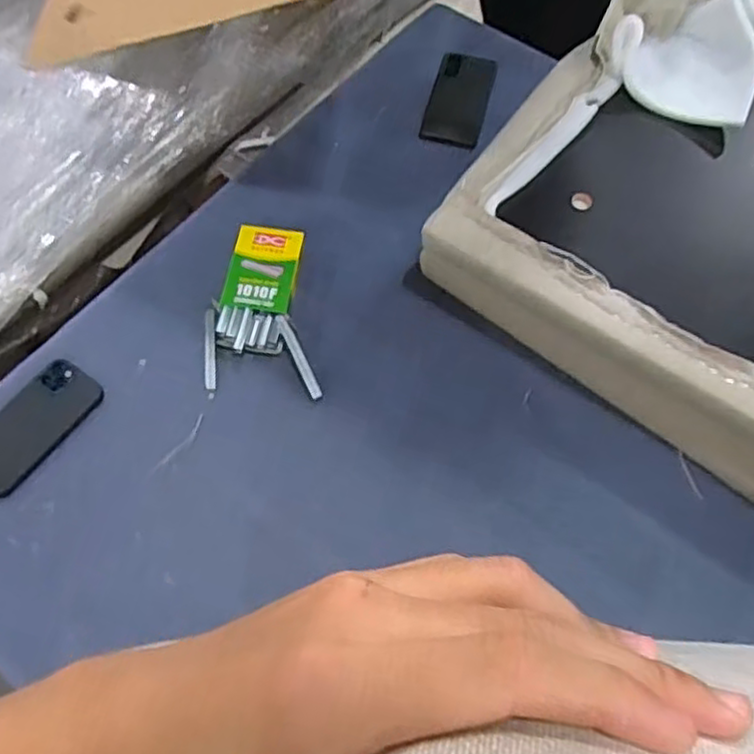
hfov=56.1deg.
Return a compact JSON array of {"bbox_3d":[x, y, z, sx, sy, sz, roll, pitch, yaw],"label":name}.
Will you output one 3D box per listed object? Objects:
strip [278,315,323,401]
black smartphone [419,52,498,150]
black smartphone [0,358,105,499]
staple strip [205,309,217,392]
[{"bbox_3d":[-0.084,-0.023,0.774,0.015,0.013,0.105,-22,67,-12],"label":"strip"},{"bbox_3d":[0.112,-0.377,0.958,0.078,0.011,0.163,15,64,5],"label":"black smartphone"},{"bbox_3d":[-0.360,0.050,0.737,0.075,0.015,0.149,31,67,13],"label":"black smartphone"},{"bbox_3d":[-0.182,-0.031,0.778,0.013,0.011,0.092,-3,64,-3],"label":"staple strip"}]

